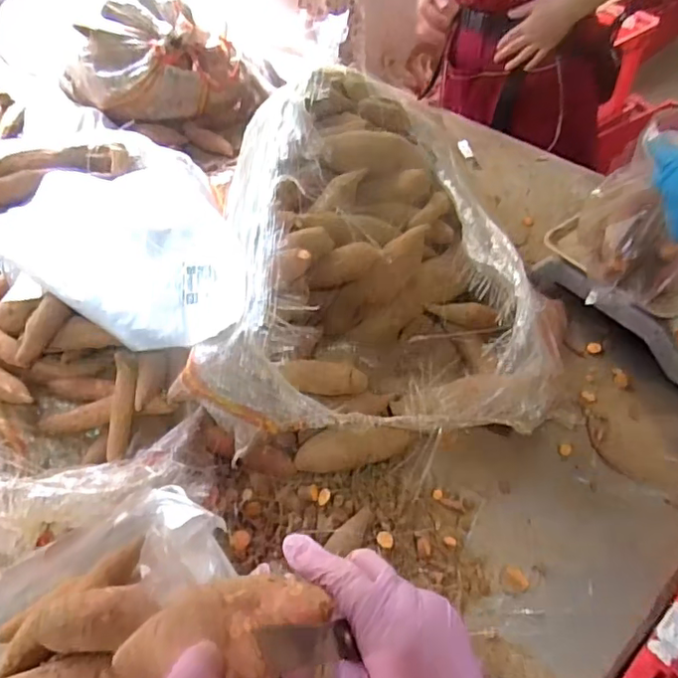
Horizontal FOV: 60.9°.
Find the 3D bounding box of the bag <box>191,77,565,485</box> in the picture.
[{"bbox_3d":[0.064,-0.124,0.820,0.453,0.225,0.593,0,49,6],"label":"bag"}]

